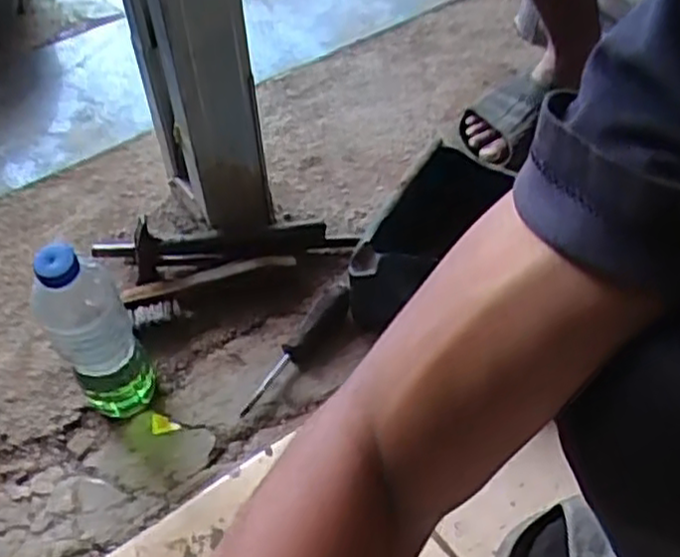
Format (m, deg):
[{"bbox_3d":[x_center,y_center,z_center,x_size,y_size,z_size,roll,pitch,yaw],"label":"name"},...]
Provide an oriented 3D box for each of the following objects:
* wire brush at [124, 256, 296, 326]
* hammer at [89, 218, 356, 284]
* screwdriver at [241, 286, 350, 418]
[{"bbox_3d":[-0.139,0.005,0.787,0.186,0.036,0.044,-18,52,-14],"label":"wire brush"},{"bbox_3d":[-0.132,-0.027,0.813,0.268,0.073,0.047,-7,50,-5],"label":"hammer"},{"bbox_3d":[-0.041,0.070,0.724,0.026,0.020,0.153,38,78,27],"label":"screwdriver"}]

